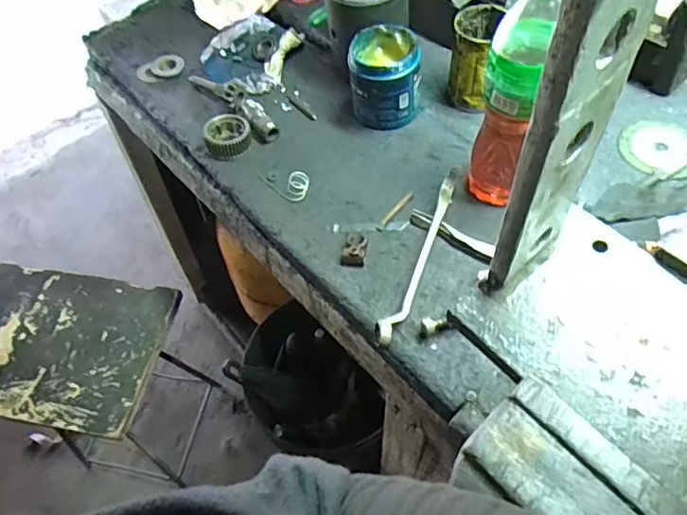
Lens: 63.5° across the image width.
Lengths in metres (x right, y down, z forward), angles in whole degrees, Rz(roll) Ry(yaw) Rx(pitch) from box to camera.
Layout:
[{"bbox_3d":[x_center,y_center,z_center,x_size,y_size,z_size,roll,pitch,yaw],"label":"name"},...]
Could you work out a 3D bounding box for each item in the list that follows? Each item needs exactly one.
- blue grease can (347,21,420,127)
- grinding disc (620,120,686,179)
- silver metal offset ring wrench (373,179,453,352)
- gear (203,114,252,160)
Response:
[{"bbox_3d":[0.055,-0.232,0.735,0.091,0.105,0.088,1,55,5],"label":"blue grease can"},{"bbox_3d":[0.404,-0.139,0.700,0.097,0.004,0.098,-2,55,3],"label":"grinding disc"},{"bbox_3d":[0.083,0.001,0.618,0.023,0.036,0.221,18,58,16],"label":"silver metal offset ring wrench"},{"bbox_3d":[-0.159,-0.167,0.766,0.061,0.033,0.063,-11,55,-4],"label":"gear"}]

